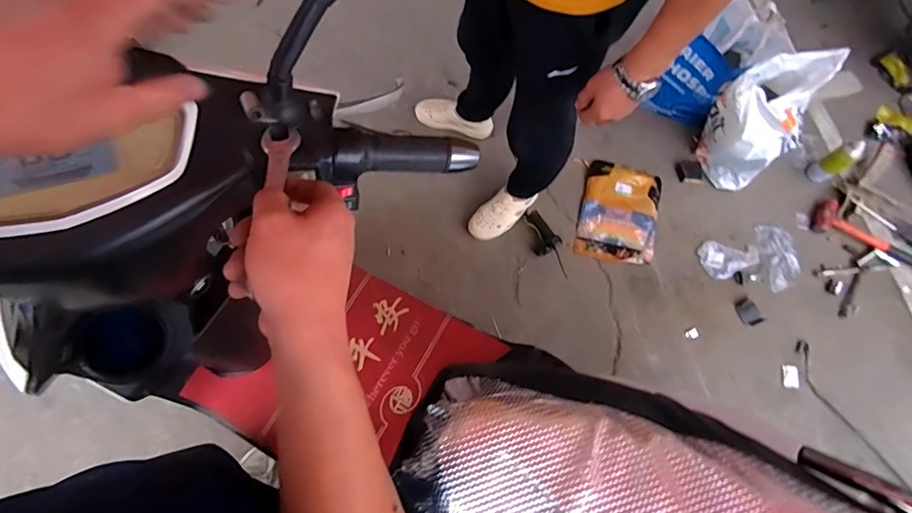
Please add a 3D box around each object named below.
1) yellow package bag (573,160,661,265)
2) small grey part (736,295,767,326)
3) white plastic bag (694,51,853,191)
[{"bbox_3d":[0.490,-0.131,1.423,0.227,0.023,0.307,12,78,7],"label":"yellow package bag"},{"bbox_3d":[0.806,0.154,1.306,0.055,0.016,0.077,-22,71,-10],"label":"small grey part"},{"bbox_3d":[0.806,-0.362,1.271,0.194,0.352,0.224,-43,76,-16],"label":"white plastic bag"}]

